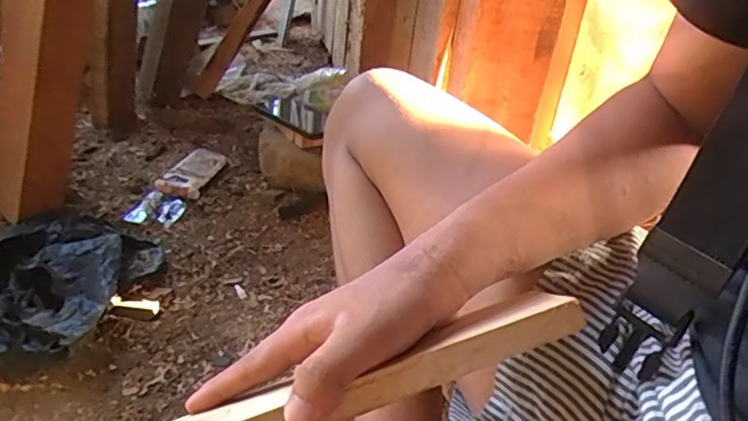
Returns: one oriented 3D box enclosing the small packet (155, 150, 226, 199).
[{"bbox_3d":[-0.300,-0.061,0.937,0.069,0.023,0.117,12,33,9],"label":"small packet"}]

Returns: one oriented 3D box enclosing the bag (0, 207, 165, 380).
[{"bbox_3d":[-0.411,0.077,0.709,0.223,0.057,0.258,12,33,10],"label":"bag"}]

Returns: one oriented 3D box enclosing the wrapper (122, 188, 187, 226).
[{"bbox_3d":[-0.327,-0.003,0.869,0.079,0.009,0.069,13,33,11],"label":"wrapper"}]

